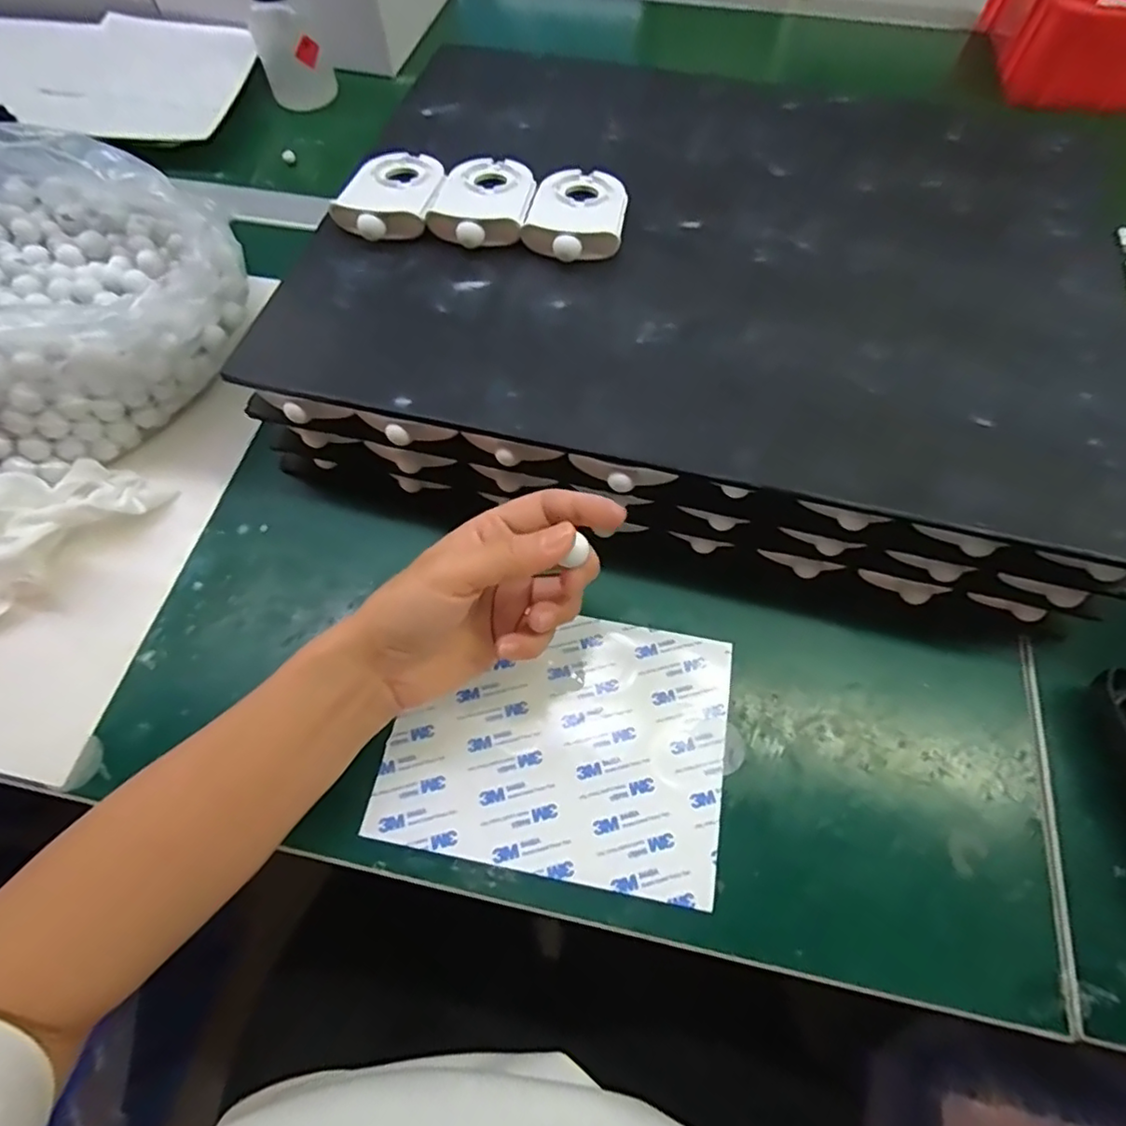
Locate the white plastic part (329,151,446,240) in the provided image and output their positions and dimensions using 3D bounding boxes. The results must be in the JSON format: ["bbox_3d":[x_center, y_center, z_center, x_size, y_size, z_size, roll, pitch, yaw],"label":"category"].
[{"bbox_3d":[-0.110,-0.239,0.401,0.062,0.018,0.084,6,62,3],"label":"white plastic part"}]

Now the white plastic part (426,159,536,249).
[{"bbox_3d":[-0.050,-0.232,0.395,0.059,0.016,0.084,6,62,3],"label":"white plastic part"}]

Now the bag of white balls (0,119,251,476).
[{"bbox_3d":[-0.334,-0.172,0.396,0.208,0.118,0.230,-41,69,-20],"label":"bag of white balls"}]

